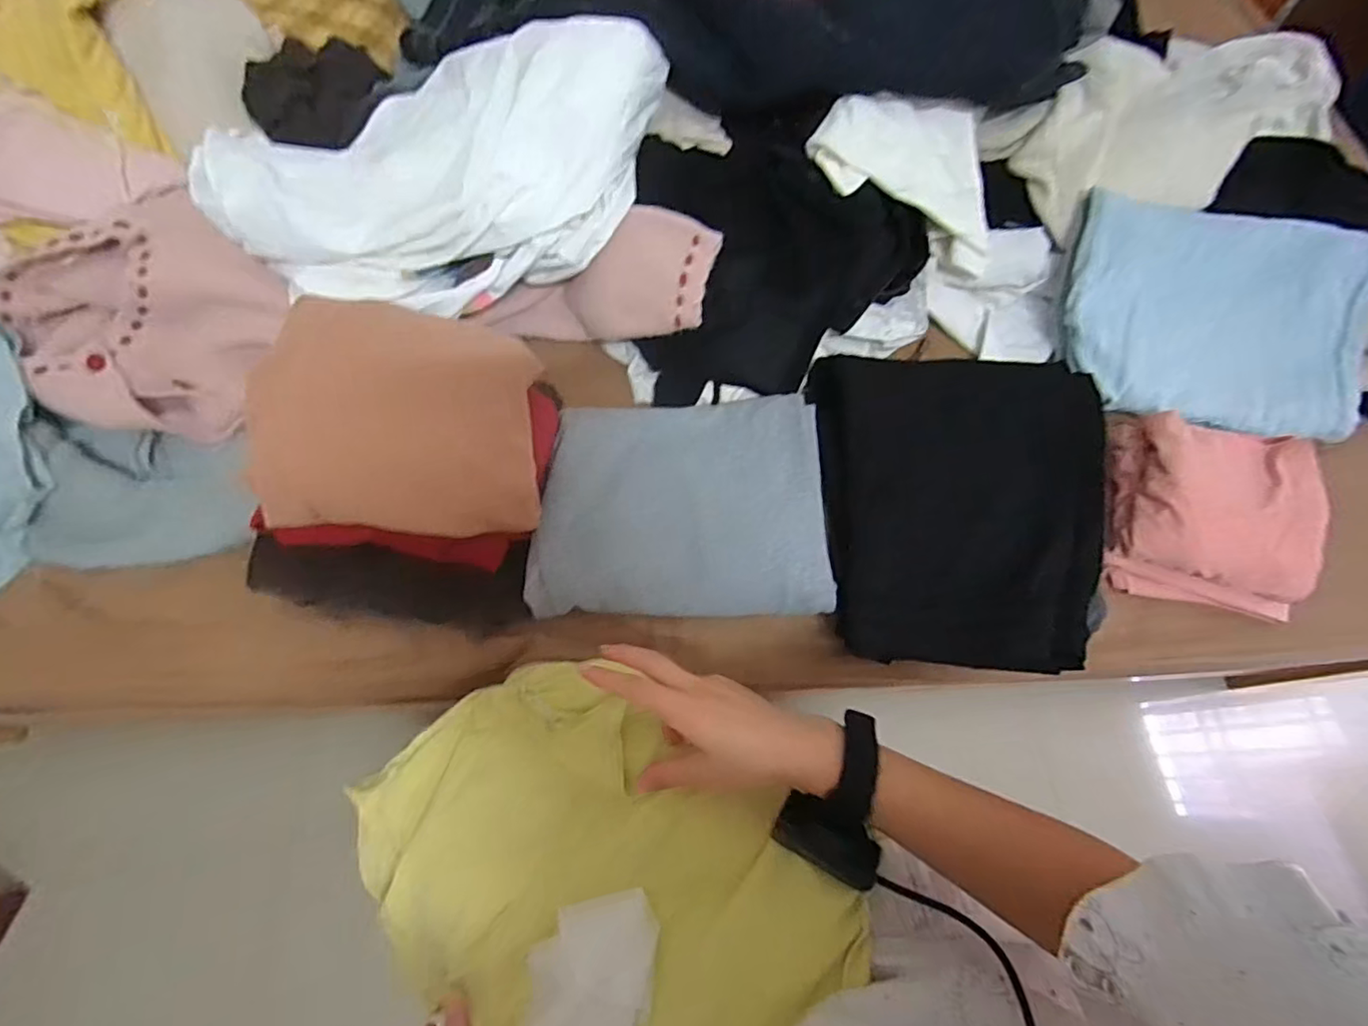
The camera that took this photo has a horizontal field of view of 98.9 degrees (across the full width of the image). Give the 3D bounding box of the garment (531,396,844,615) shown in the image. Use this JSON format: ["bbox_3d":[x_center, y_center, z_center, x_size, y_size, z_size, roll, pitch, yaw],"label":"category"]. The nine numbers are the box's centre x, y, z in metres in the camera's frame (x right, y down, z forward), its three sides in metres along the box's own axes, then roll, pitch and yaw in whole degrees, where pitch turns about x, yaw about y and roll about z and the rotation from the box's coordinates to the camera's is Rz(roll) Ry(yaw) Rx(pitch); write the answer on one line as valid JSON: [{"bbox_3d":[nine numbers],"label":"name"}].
[{"bbox_3d":[-0.001,-0.016,0.544,0.260,0.043,0.213,0,67,-1],"label":"garment"}]

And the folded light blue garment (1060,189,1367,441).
[{"bbox_3d":[0.569,-0.207,0.623,0.307,0.047,0.228,13,89,3],"label":"folded light blue garment"}]

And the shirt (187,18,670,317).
[{"bbox_3d":[-0.234,-0.358,0.572,0.364,0.117,0.287,13,67,4],"label":"shirt"}]

